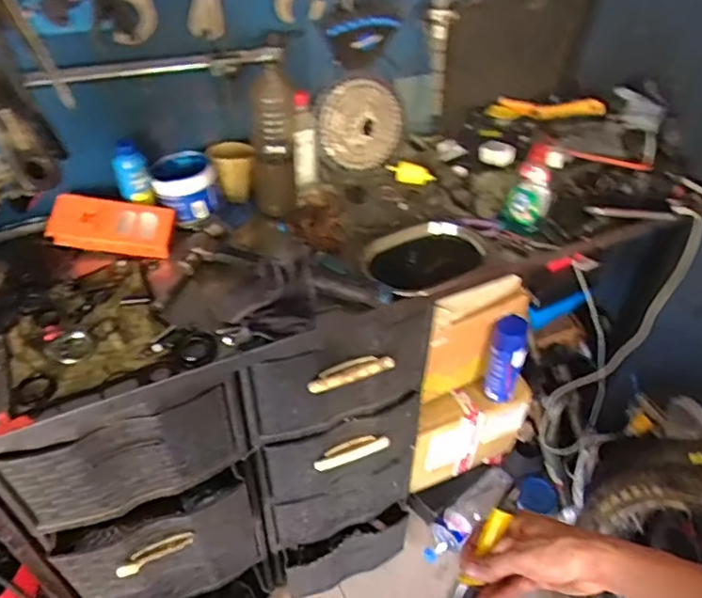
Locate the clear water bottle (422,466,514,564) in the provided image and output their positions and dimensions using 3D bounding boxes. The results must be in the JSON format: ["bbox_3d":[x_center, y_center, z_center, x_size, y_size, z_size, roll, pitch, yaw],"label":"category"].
[{"bbox_3d":[0.292,0.555,1.470,0.091,0.103,0.306,34,52,30],"label":"clear water bottle"}]

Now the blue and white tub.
[{"bbox_3d":[-0.282,-0.191,0.997,0.107,0.072,0.105,-10,44,-12],"label":"blue and white tub"}]

